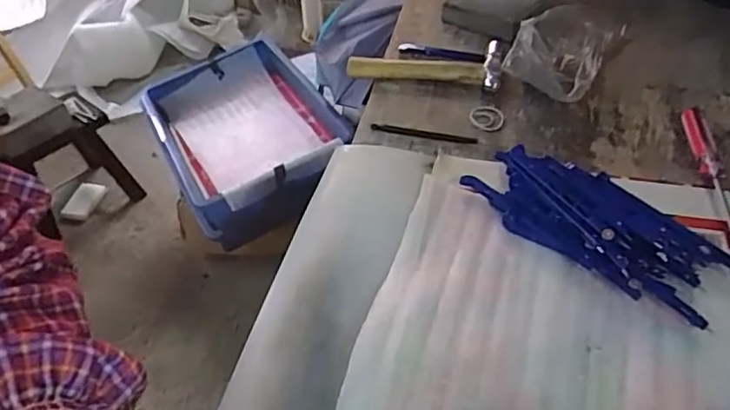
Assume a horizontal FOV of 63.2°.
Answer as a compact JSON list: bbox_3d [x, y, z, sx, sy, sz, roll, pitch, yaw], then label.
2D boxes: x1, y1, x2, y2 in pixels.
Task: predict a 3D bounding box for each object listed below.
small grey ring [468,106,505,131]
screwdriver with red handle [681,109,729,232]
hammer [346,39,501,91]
[{"bbox_3d":[0.113,-0.082,0.551,0.031,0.004,0.032,-1,46,1],"label":"small grey ring"},{"bbox_3d":[0.278,-0.027,0.476,0.016,0.016,0.165,4,46,6],"label":"screwdriver with red handle"},{"bbox_3d":[0.059,-0.138,0.605,0.150,0.026,0.053,3,46,6],"label":"hammer"}]

